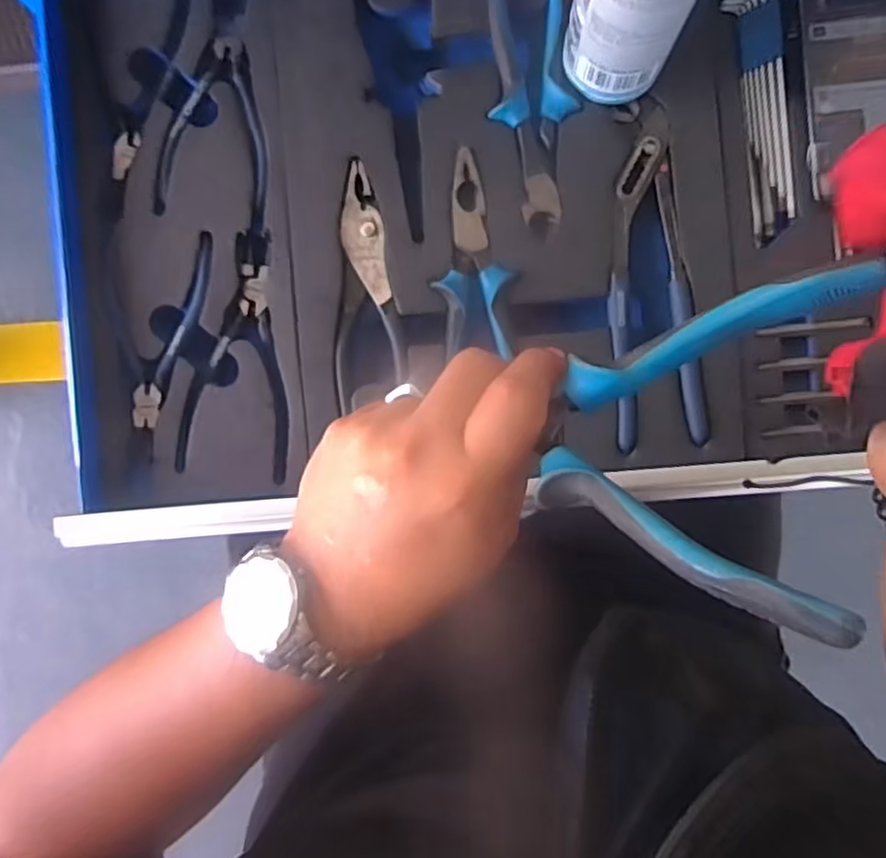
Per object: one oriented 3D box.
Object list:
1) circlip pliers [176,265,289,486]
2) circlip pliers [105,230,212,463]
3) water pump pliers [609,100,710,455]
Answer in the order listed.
[{"bbox_3d":[-0.142,-0.041,0.462,0.078,0.010,0.146,3,90,2],"label":"circlip pliers"},{"bbox_3d":[-0.200,-0.059,0.463,0.076,0.009,0.151,3,90,2],"label":"circlip pliers"},{"bbox_3d":[0.143,-0.103,0.441,0.064,0.010,0.226,-3,89,2],"label":"water pump pliers"}]

